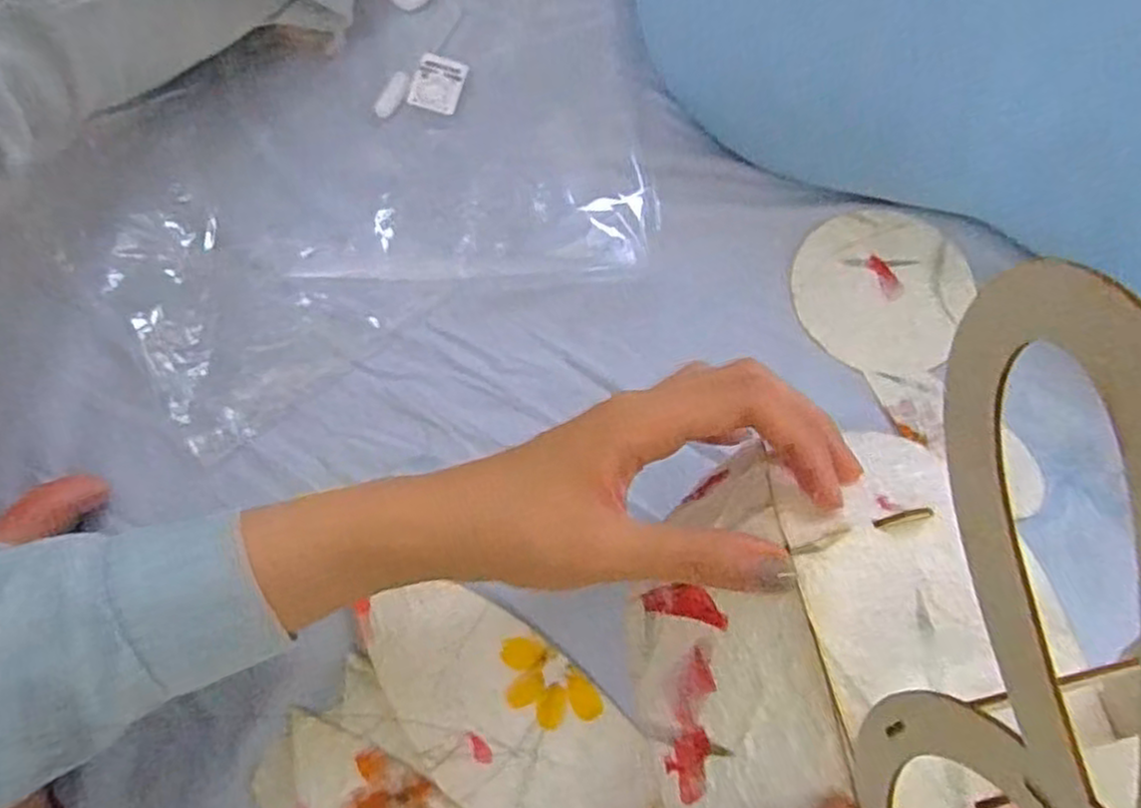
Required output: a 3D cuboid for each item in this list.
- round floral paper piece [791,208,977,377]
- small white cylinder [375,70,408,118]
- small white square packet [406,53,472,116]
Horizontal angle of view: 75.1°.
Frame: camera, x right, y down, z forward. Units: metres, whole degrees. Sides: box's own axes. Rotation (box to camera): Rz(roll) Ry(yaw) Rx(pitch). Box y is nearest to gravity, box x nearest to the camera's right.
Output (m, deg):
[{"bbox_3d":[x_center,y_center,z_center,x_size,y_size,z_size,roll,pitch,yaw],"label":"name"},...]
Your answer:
[{"bbox_3d":[0.194,-0.072,0.464,0.102,0.004,0.110,1,74,-3],"label":"round floral paper piece"},{"bbox_3d":[-0.115,-0.201,0.483,0.013,0.007,0.033,21,71,5],"label":"small white cylinder"},{"bbox_3d":[-0.086,-0.208,0.483,0.031,0.004,0.038,16,78,-11],"label":"small white square packet"}]

